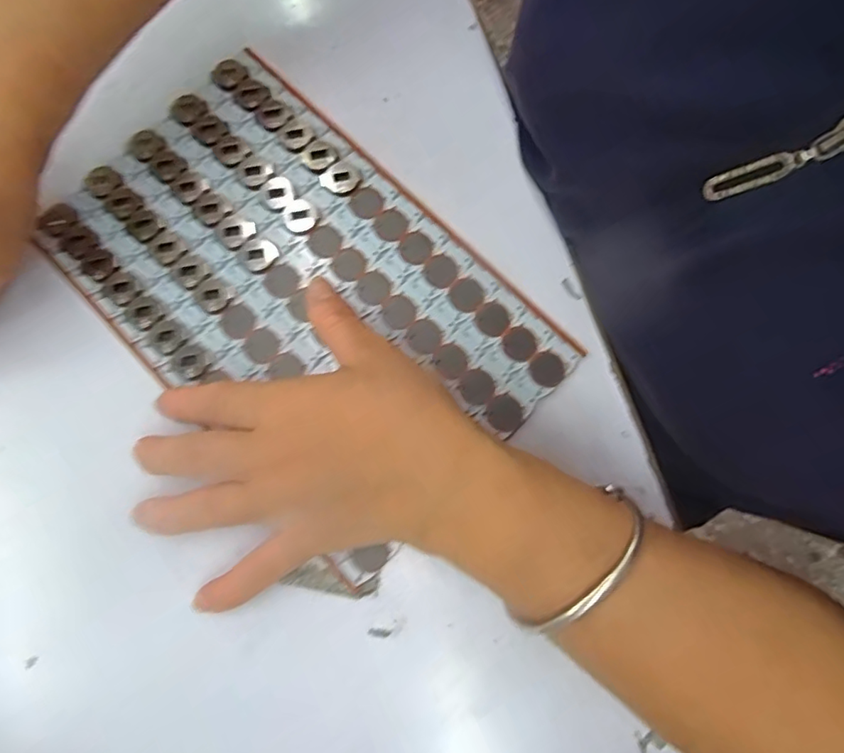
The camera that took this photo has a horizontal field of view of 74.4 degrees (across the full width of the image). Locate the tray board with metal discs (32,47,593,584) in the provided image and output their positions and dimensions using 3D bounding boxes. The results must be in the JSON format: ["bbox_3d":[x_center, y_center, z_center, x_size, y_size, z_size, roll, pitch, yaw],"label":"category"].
[{"bbox_3d":[-0.064,-0.043,0.282,0.248,0.005,0.155,44,83,9],"label":"tray board with metal discs"}]

